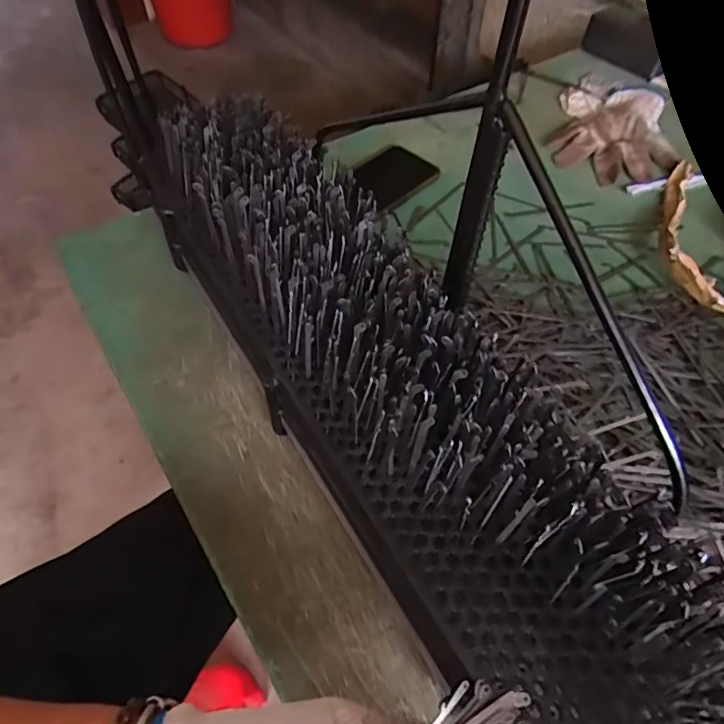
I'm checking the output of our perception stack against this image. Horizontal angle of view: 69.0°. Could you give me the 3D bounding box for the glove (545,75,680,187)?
[{"bbox_3d":[0.332,-0.309,0.685,0.149,0.032,0.217,18,56,11],"label":"glove"}]

